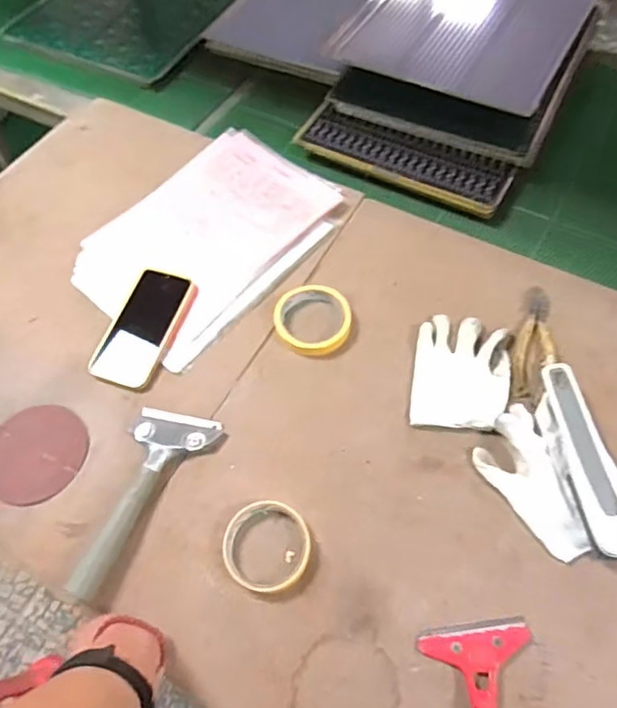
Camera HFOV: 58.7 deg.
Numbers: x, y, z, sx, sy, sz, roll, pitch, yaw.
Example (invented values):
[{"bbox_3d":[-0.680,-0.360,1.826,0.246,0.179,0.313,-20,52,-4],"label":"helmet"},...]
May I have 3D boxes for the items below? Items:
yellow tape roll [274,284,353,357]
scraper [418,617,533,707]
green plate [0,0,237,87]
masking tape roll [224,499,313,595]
[{"bbox_3d":[0.004,-0.043,0.671,0.094,0.021,0.088,-2,61,3],"label":"yellow tape roll"},{"bbox_3d":[0.157,0.333,0.451,0.093,0.021,0.206,-4,60,1],"label":"scraper"},{"bbox_3d":[-0.339,-0.777,1.175,0.404,0.022,0.532,18,63,15],"label":"green plate"},{"bbox_3d":[-0.041,0.190,0.547,0.085,0.018,0.084,-2,61,3],"label":"masking tape roll"}]

